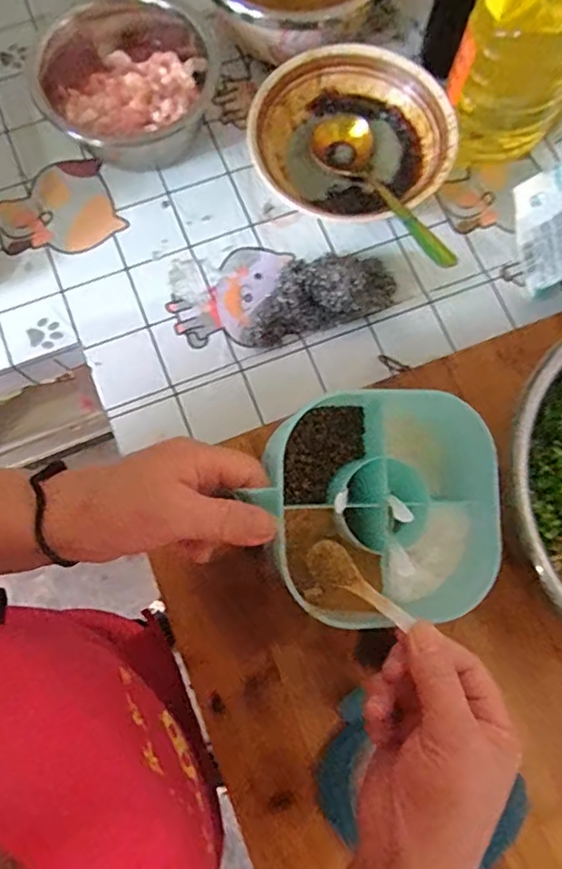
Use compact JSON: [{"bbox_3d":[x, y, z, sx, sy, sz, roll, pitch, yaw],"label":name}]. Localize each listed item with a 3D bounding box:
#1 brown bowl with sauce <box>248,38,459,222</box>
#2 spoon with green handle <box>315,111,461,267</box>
[{"bbox_3d":[0.062,-0.262,0.528,0.175,0.059,0.153,29,76,6],"label":"brown bowl with sauce"},{"bbox_3d":[0.087,-0.208,0.500,0.047,0.033,0.198,-26,61,-8],"label":"spoon with green handle"}]

